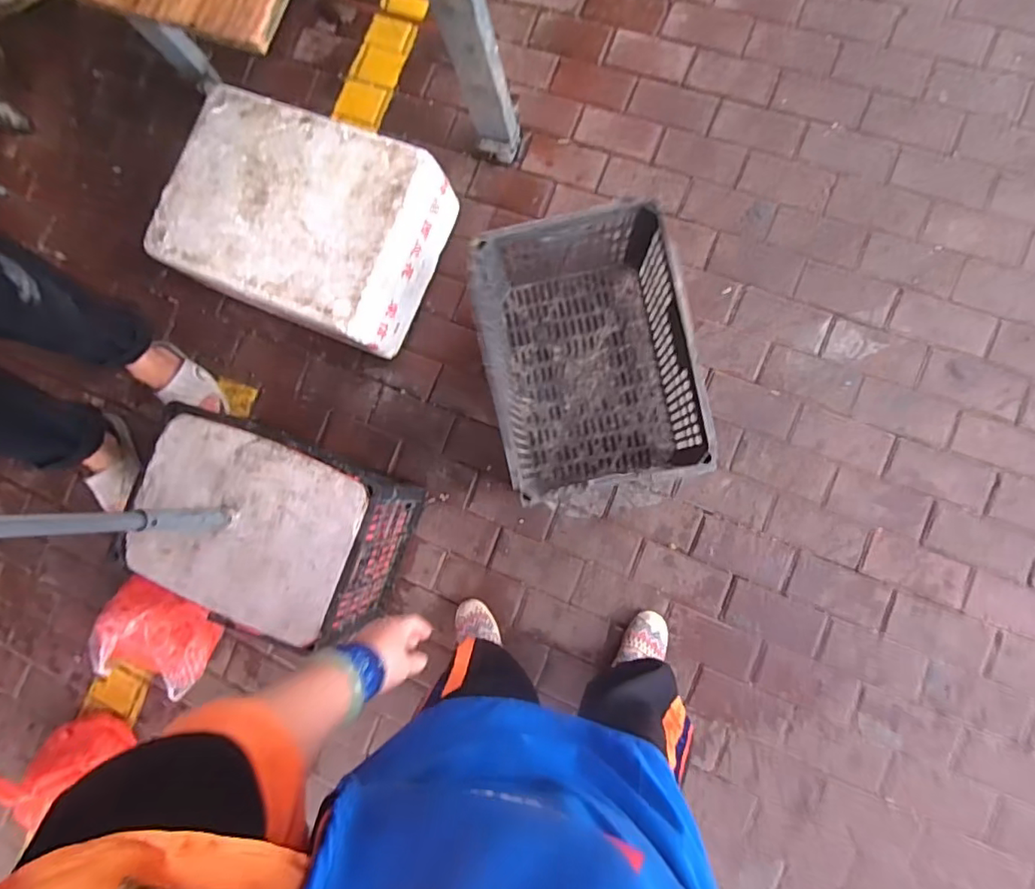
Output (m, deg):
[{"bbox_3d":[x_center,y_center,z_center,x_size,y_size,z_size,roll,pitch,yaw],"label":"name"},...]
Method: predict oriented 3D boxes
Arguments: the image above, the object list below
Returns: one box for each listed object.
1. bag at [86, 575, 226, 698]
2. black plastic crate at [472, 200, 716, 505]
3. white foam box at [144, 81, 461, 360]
[{"bbox_3d":[-0.870,0.456,1.371,0.268,0.161,0.266,16,87,7],"label":"bag"},{"bbox_3d":[0.132,-0.160,1.149,0.381,0.334,0.508,-13,82,8],"label":"black plastic crate"},{"bbox_3d":[-0.483,-0.490,1.264,0.535,0.218,0.416,22,88,11],"label":"white foam box"}]

